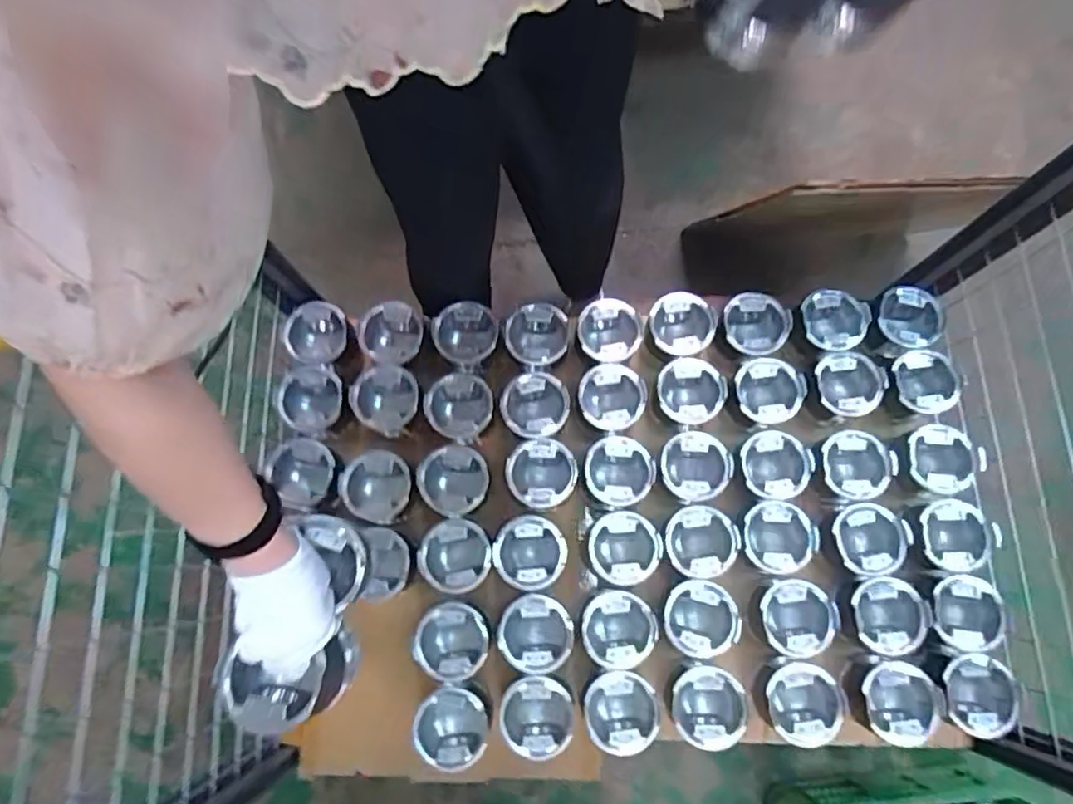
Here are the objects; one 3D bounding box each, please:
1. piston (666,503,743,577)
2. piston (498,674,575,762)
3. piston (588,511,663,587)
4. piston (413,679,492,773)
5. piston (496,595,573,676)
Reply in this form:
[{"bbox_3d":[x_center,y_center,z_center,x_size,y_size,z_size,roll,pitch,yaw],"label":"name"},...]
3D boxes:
[{"bbox_3d":[0.228,0.199,0.866,0.090,0.073,0.093,0,75,0],"label":"piston"},{"bbox_3d":[0.001,0.419,0.820,0.096,0.065,0.094,0,75,0],"label":"piston"},{"bbox_3d":[0.123,0.207,0.862,0.096,0.062,0.094,0,75,0],"label":"piston"},{"bbox_3d":[-0.112,0.433,0.823,0.094,0.074,0.097,0,75,0],"label":"piston"},{"bbox_3d":[-0.001,0.319,0.845,0.096,0.084,0.097,0,75,0],"label":"piston"}]

